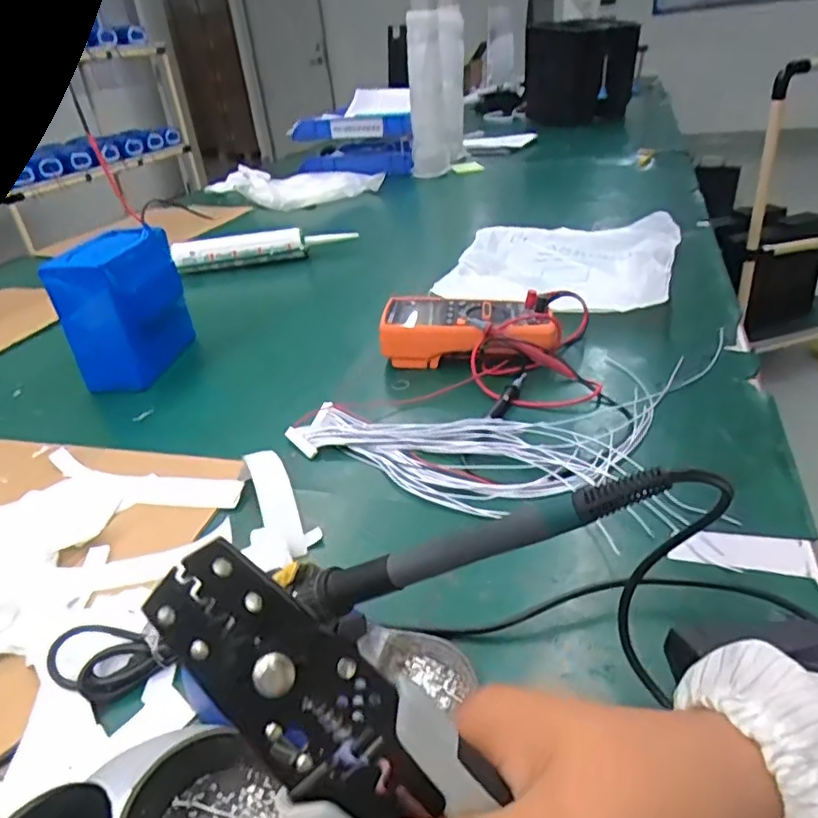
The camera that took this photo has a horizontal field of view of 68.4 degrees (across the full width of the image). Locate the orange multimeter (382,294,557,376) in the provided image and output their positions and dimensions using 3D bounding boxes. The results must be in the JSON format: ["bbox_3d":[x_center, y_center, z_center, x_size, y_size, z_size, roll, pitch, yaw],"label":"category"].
[{"bbox_3d":[0.065,-0.080,0.649,0.184,0.055,0.095,3,32,13],"label":"orange multimeter"}]

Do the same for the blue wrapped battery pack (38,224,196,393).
[{"bbox_3d":[-0.315,-0.114,0.675,0.072,0.143,0.132,2,32,12],"label":"blue wrapped battery pack"}]

